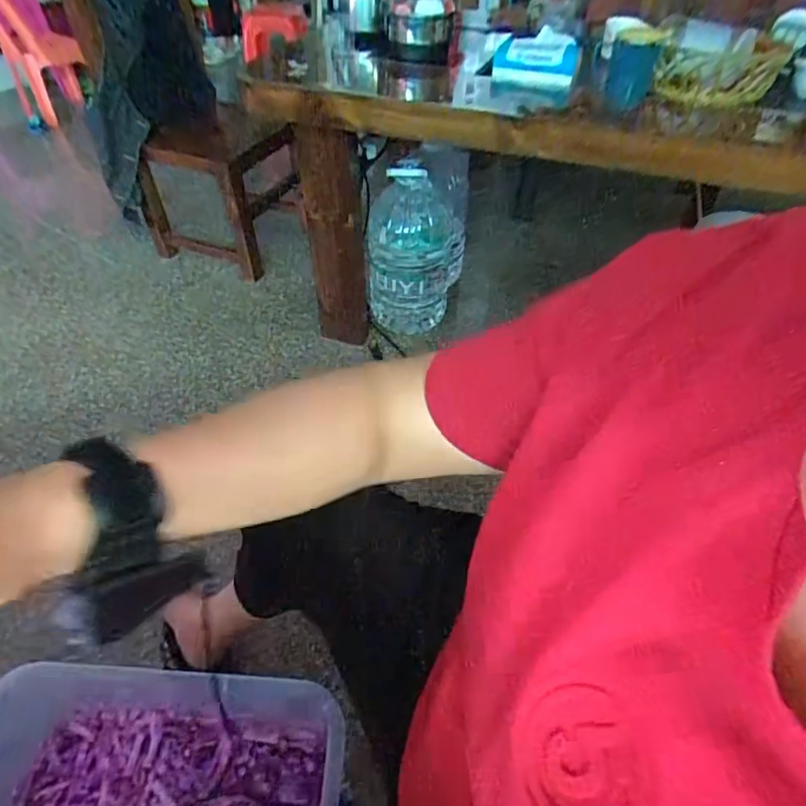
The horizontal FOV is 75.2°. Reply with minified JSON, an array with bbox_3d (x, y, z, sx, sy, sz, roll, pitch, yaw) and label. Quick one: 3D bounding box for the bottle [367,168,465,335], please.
[{"bbox_3d":[0.043,-0.441,1.438,0.269,0.431,0.275,2,46,1],"label":"bottle"}]

